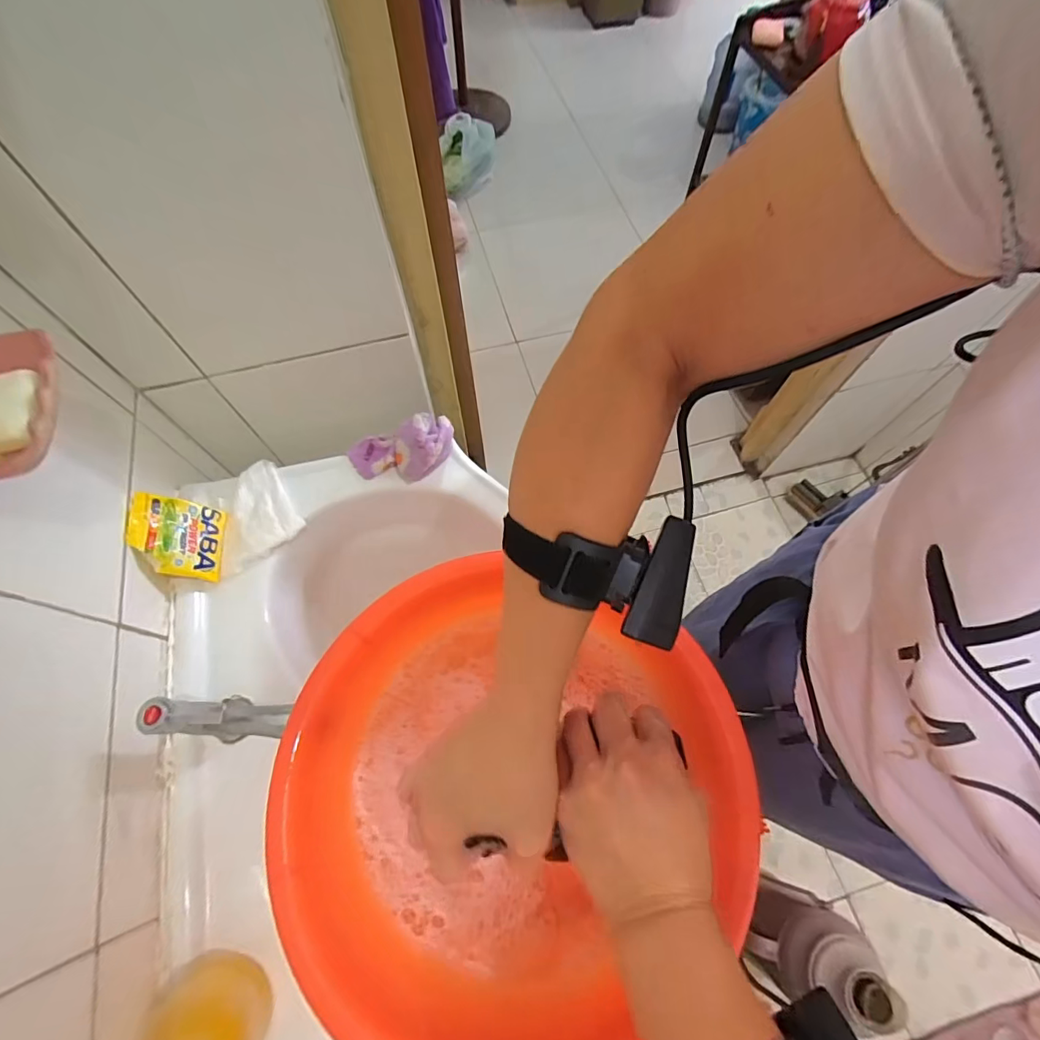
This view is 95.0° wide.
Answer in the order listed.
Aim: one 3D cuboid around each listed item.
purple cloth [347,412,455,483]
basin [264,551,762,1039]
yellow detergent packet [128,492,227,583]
[{"bbox_3d":[-0.155,-0.095,0.611,0.134,0.051,0.081,-9,66,-4],"label":"purple cloth"},{"bbox_3d":[-0.021,0.219,0.408,0.335,0.105,0.330,0,66,0],"label":"basin"},{"bbox_3d":[-0.379,0.019,0.531,0.016,0.089,0.087,-20,70,35],"label":"yellow detergent packet"}]

